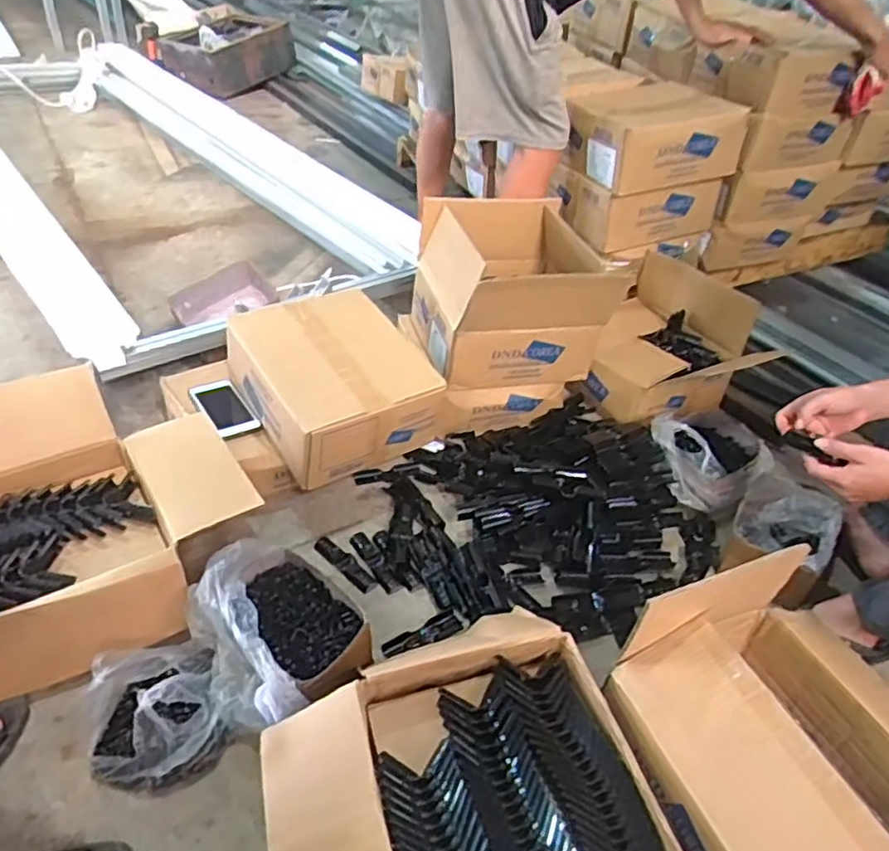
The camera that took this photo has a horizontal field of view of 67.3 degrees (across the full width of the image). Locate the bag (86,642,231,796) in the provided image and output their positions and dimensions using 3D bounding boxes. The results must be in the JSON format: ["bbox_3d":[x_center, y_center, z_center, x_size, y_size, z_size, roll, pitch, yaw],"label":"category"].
[{"bbox_3d":[-0.368,0.350,0.844,0.157,0.113,0.177,-12,42,-21],"label":"bag"}]

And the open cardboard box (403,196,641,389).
[{"bbox_3d":[0.156,-0.270,1.345,0.396,0.249,0.317,-6,42,-13],"label":"open cardboard box"}]

